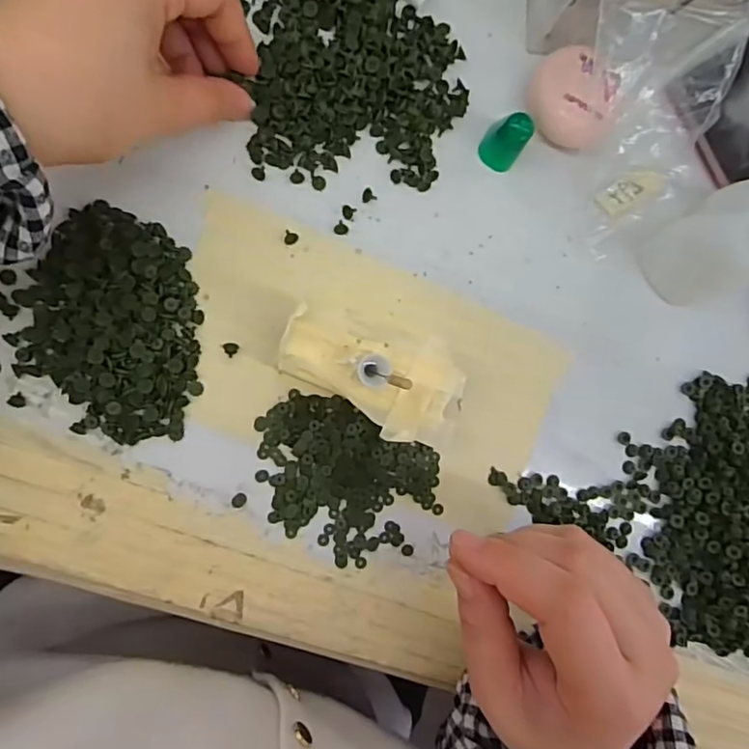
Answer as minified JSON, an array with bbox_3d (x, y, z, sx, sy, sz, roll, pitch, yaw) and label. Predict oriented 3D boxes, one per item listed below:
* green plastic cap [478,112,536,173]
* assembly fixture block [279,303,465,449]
[{"bbox_3d":[0.065,-0.116,0.286,0.017,0.029,0.018,0,91,-9],"label":"green plastic cap"},{"bbox_3d":[-0.002,0.000,0.274,0.086,0.034,0.045,21,88,-9],"label":"assembly fixture block"}]

